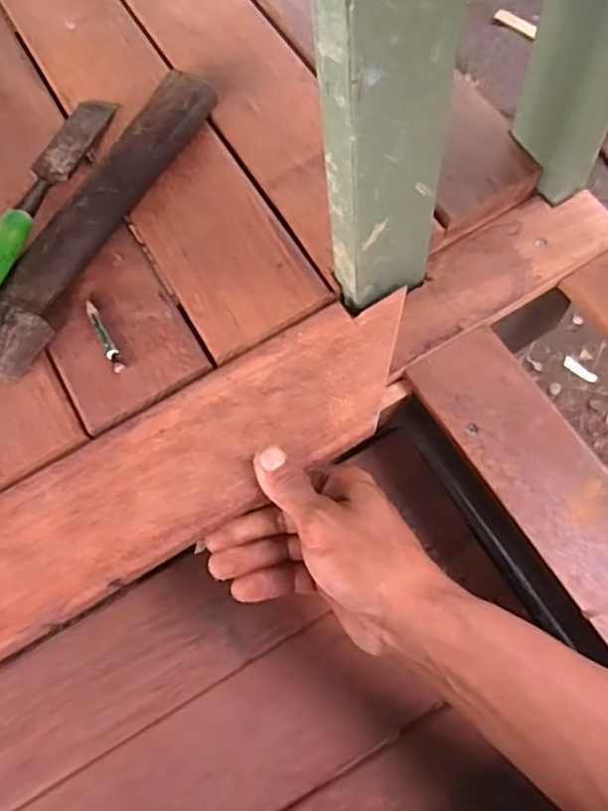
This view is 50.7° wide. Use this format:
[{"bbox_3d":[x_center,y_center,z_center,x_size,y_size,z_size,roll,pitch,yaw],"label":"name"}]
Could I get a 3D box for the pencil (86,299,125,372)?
[{"bbox_3d":[-0.133,-0.046,0.428,0.007,0.005,0.055,-28,71,-8],"label":"pencil"}]

